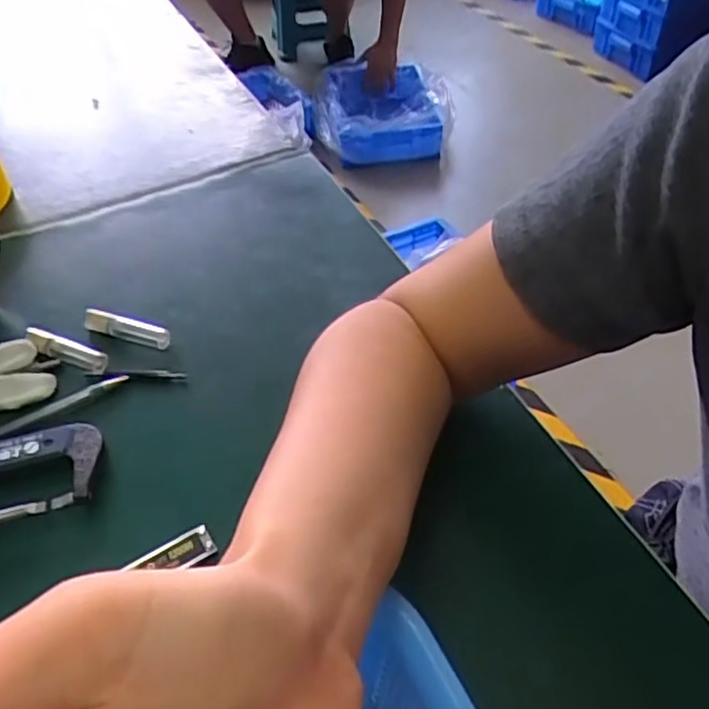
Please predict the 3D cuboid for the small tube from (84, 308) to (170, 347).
[{"bbox_3d":[-0.146,-0.017,0.430,0.060,0.011,0.012,12,48,13],"label":"small tube"}]

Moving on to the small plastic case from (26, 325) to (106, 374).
[{"bbox_3d":[-0.180,-0.004,0.415,0.057,0.010,0.013,16,50,17],"label":"small plastic case"}]

